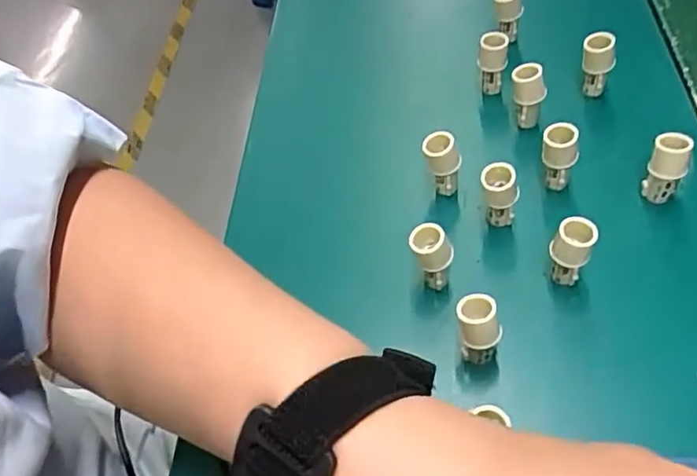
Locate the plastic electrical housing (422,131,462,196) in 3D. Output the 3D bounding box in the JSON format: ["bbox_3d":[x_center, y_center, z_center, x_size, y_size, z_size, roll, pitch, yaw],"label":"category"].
[{"bbox_3d":[0.056,-0.041,0.358,0.022,0.047,0.019,2,54,7],"label":"plastic electrical housing"}]

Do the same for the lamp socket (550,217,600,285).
[{"bbox_3d":[0.117,0.011,0.312,0.018,0.048,0.018,-3,54,3],"label":"lamp socket"}]

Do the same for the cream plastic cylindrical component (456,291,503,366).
[{"bbox_3d":[0.063,0.047,0.286,0.019,0.040,0.014,-11,33,-3],"label":"cream plastic cylindrical component"}]

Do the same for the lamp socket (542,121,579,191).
[{"bbox_3d":[0.123,-0.045,0.350,0.020,0.048,0.016,15,57,16],"label":"lamp socket"}]

